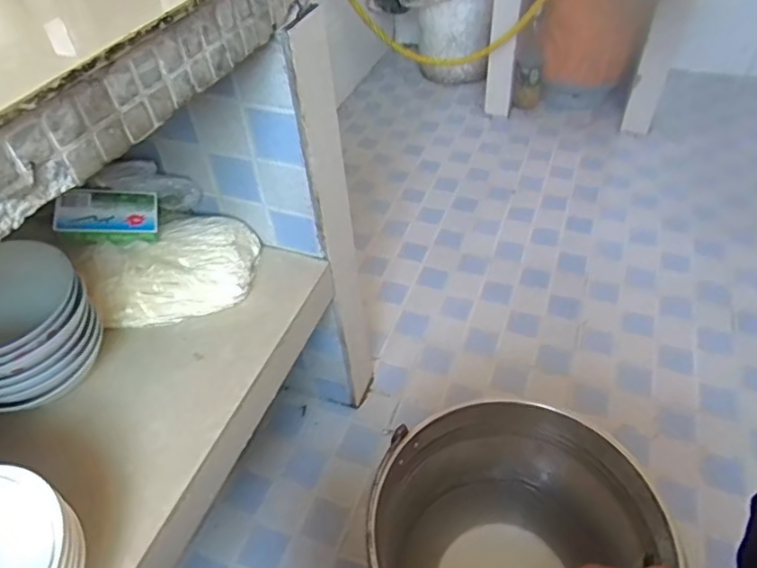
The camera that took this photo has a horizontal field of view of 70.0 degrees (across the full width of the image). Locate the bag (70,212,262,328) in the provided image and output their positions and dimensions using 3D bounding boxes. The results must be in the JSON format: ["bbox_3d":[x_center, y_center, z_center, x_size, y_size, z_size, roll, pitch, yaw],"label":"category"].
[{"bbox_3d":[-0.265,-0.032,0.703,0.205,0.076,0.138,-14,46,-10],"label":"bag"}]

